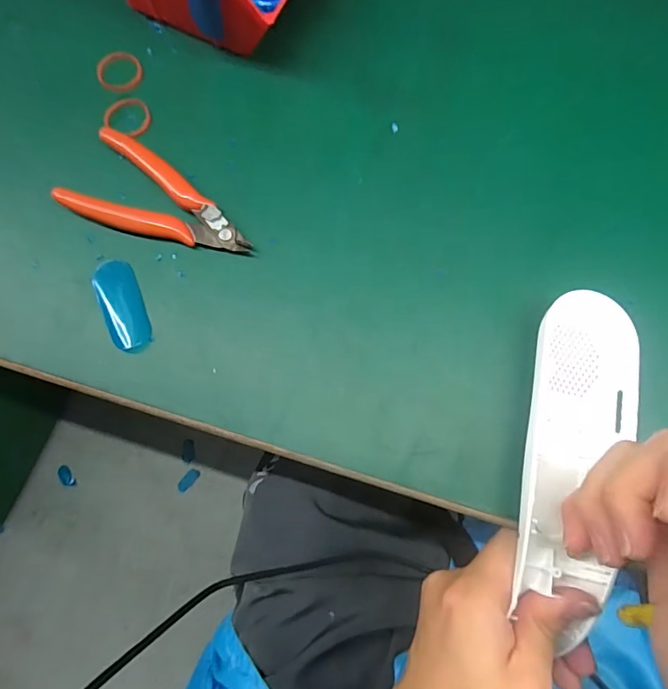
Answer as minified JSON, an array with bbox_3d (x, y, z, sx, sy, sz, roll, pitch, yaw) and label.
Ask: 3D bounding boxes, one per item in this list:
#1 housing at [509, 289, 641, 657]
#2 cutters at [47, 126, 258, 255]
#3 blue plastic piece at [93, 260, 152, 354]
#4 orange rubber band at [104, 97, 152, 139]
[{"bbox_3d":[0.122,0.056,0.231,0.049,0.027,0.167,14,80,5],"label":"housing"},{"bbox_3d":[-0.108,-0.083,0.277,0.118,0.012,0.055,32,79,9],"label":"cutters"},{"bbox_3d":[-0.125,-0.022,0.271,0.024,0.005,0.058,-22,77,-4],"label":"blue plastic piece"},{"bbox_3d":[-0.133,-0.148,0.296,0.030,0.004,0.032,2,67,-4],"label":"orange rubber band"}]

